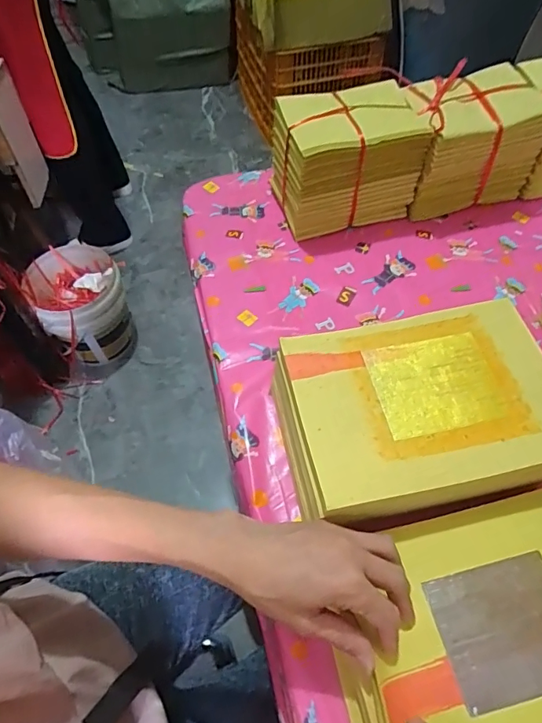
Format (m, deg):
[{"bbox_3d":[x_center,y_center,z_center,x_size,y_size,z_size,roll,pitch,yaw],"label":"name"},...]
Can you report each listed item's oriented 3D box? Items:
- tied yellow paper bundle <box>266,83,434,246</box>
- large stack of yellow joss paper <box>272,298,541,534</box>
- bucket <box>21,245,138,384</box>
[{"bbox_3d":[0.099,-0.261,0.615,0.173,0.135,0.116,-14,59,-8],"label":"tied yellow paper bundle"},{"bbox_3d":[0.130,0.053,0.437,0.243,0.091,0.169,-11,58,-7],"label":"large stack of yellow joss paper"},{"bbox_3d":[-0.539,-0.144,1.381,0.239,0.274,0.270,-22,60,-13],"label":"bucket"}]

